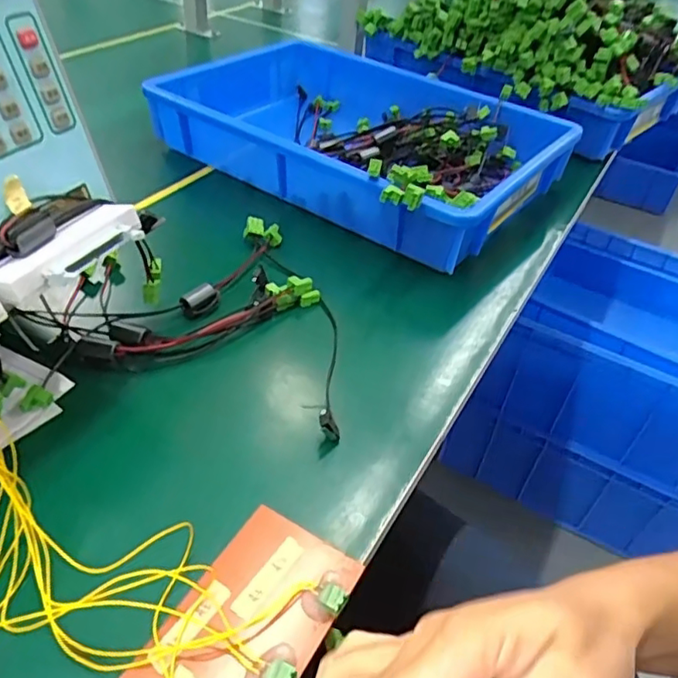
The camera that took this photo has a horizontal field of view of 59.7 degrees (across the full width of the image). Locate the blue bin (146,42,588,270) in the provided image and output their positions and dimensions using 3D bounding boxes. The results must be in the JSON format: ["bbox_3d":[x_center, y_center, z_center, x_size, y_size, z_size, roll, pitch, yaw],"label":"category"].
[{"bbox_3d":[0.017,-0.236,0.682,0.395,0.091,0.314,30,47,25],"label":"blue bin"}]

